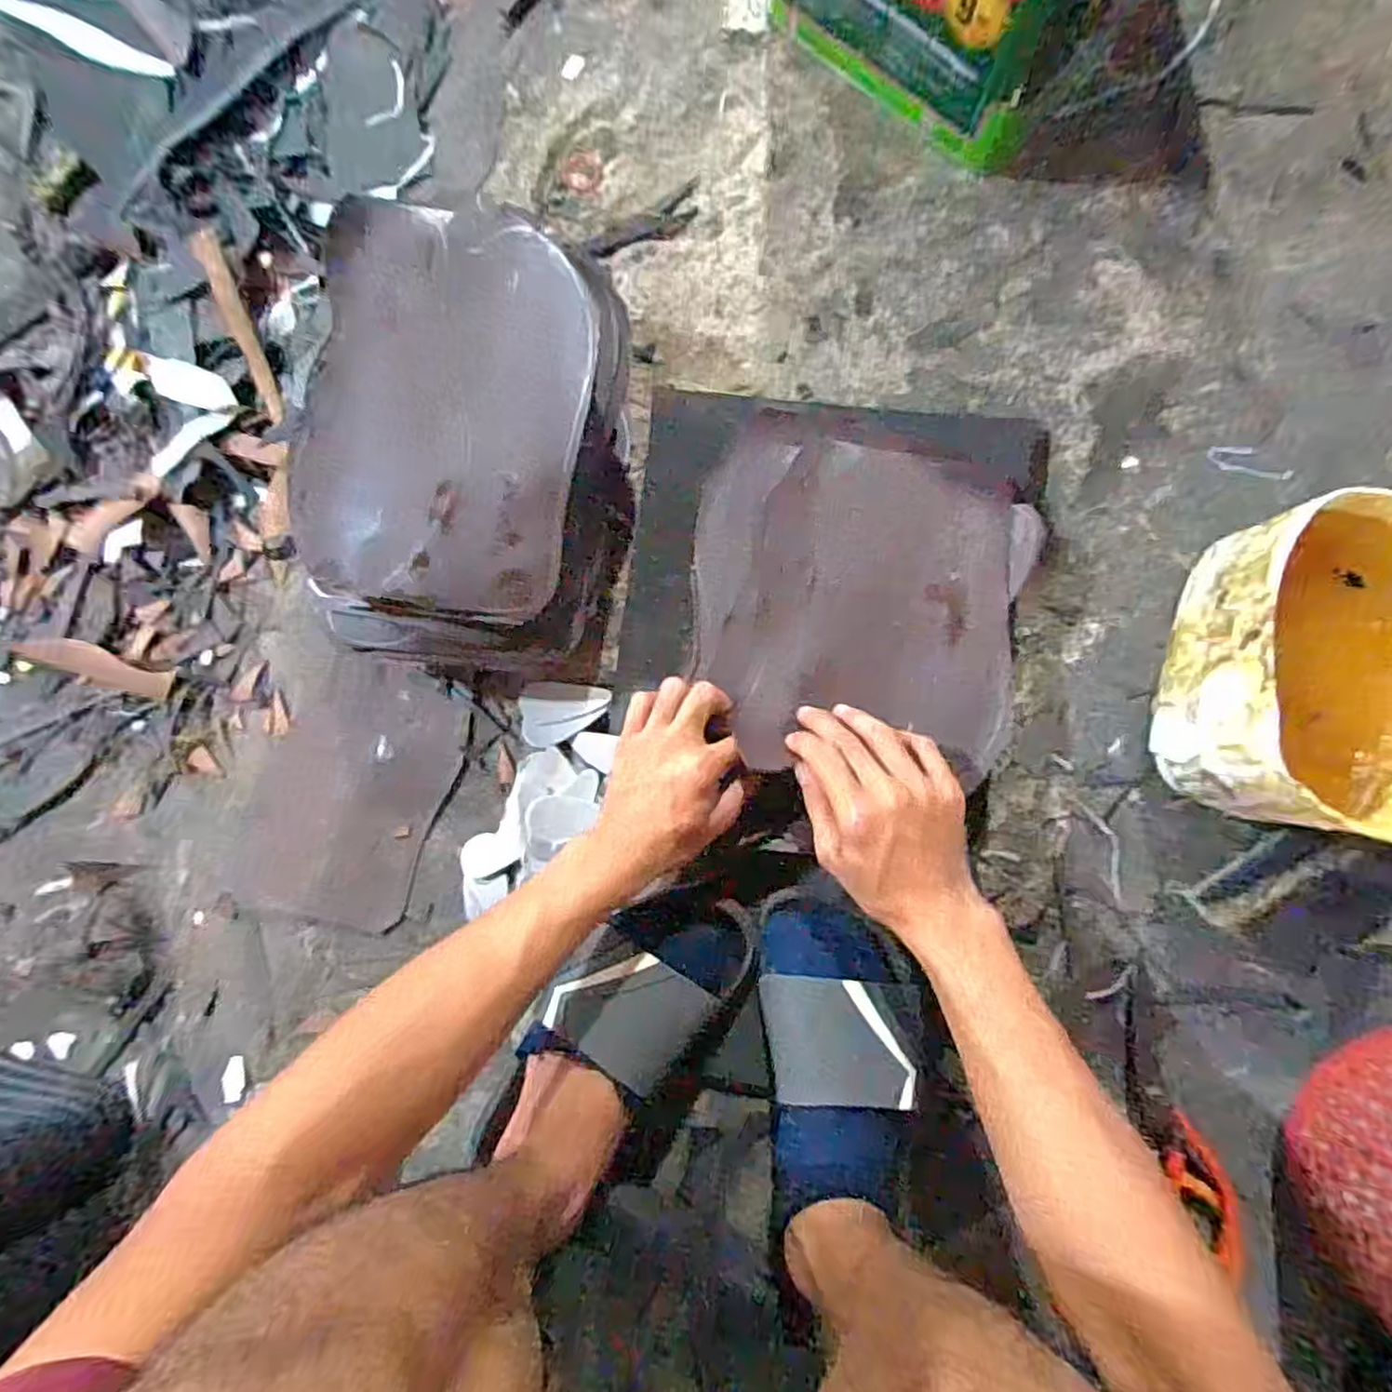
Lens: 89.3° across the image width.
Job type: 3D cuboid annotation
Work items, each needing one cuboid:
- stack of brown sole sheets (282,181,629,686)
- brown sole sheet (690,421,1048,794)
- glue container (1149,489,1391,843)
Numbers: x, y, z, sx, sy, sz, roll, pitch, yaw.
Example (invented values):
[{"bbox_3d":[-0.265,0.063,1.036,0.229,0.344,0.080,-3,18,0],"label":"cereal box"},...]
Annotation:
[{"bbox_3d":[-0.150,-0.164,0.505,0.184,0.136,0.283,8,87,3],"label":"stack of brown sole sheets"},{"bbox_3d":[0.108,-0.066,0.497,0.231,0.025,0.235,12,83,10],"label":"brown sole sheet"},{"bbox_3d":[0.390,-0.016,0.454,0.132,0.136,0.193,9,87,3],"label":"glue container"}]

